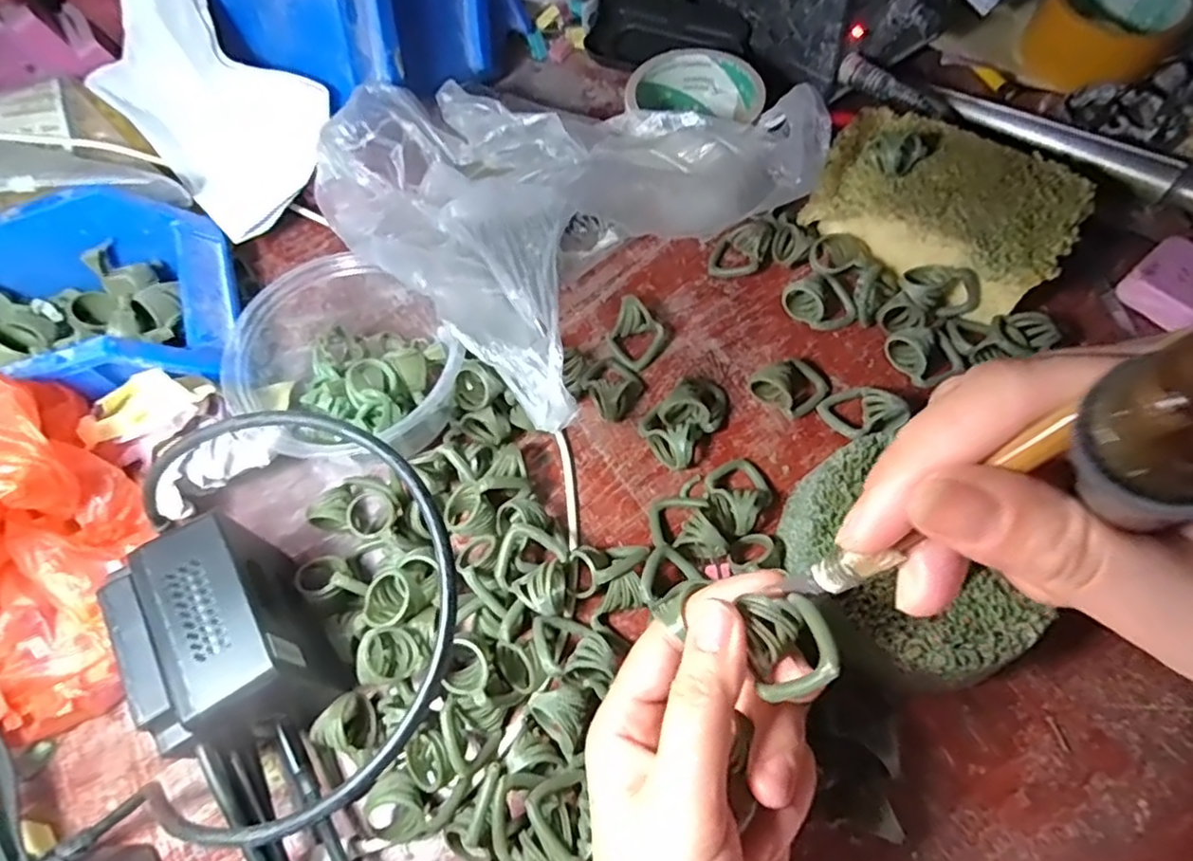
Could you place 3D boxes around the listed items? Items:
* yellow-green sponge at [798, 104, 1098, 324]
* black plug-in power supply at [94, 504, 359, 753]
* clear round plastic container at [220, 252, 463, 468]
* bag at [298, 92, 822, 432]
[{"bbox_3d":[0.196,-0.129,0.366,0.136,0.046,0.093,30,69,16],"label":"yellow-green sponge"},{"bbox_3d":[-0.147,0.088,0.271,0.055,0.083,0.080,-33,67,-13],"label":"black plug-in power supply"},{"bbox_3d":[-0.131,-0.037,0.326,0.118,0.057,0.110,-1,64,2],"label":"clear round plastic container"},{"bbox_3d":[-0.019,-0.139,0.333,0.215,0.111,0.238,37,71,19],"label":"bag"}]

